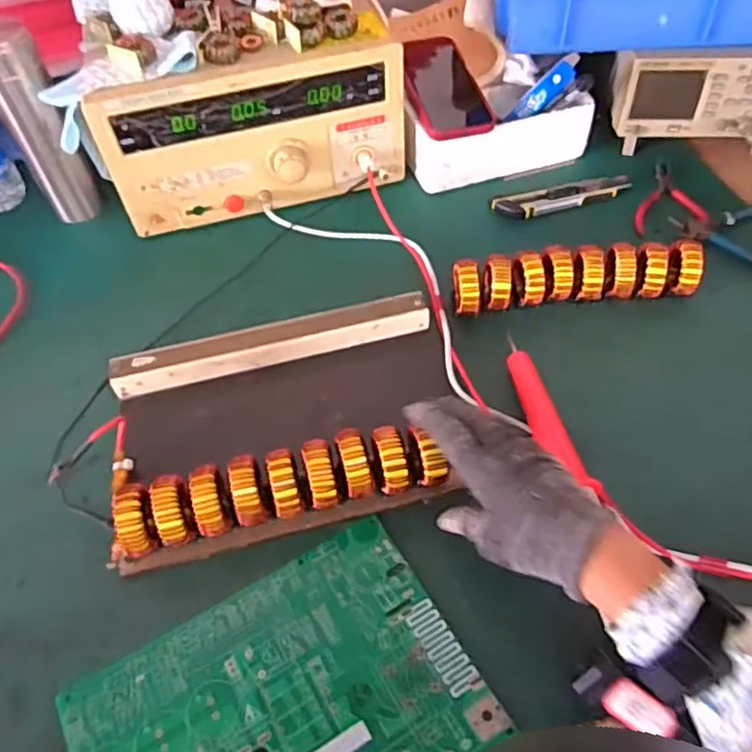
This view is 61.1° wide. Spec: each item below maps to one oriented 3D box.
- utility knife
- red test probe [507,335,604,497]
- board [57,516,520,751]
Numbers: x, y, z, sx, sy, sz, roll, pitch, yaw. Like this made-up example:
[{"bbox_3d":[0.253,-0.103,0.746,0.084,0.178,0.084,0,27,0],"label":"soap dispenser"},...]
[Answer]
[{"bbox_3d":[0.217,-0.205,0.735,0.164,0.011,0.037,-13,54,-7],"label":"utility knife"},{"bbox_3d":[0.142,0.030,0.545,0.023,0.020,0.169,-13,54,-7],"label":"red test probe"},{"bbox_3d":[-0.063,0.225,0.424,0.250,0.011,0.178,-28,57,-17],"label":"board"}]

